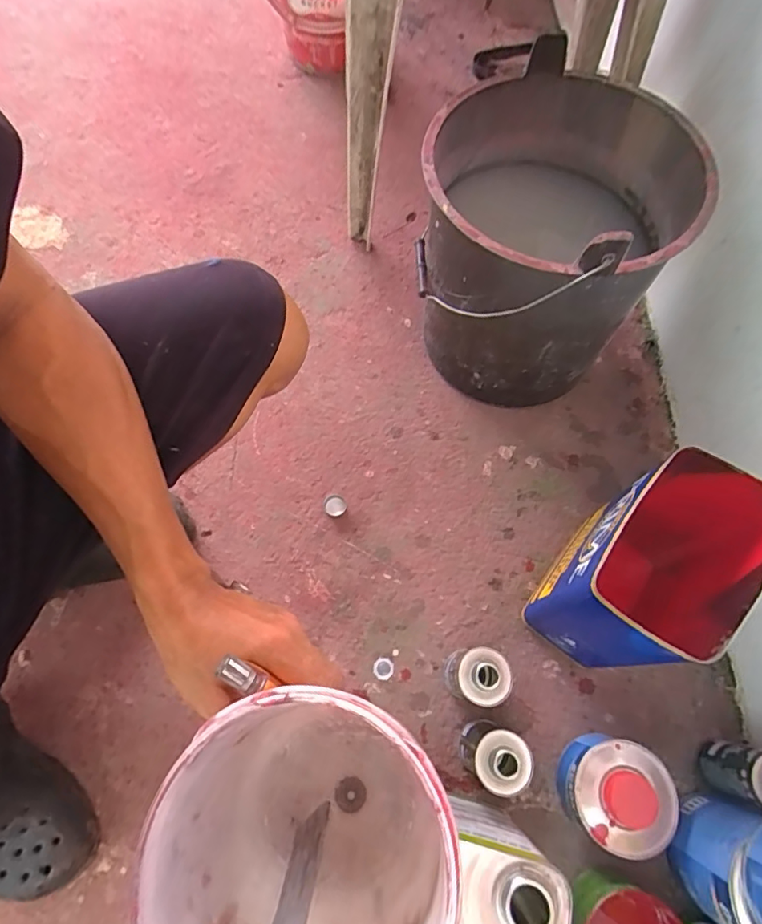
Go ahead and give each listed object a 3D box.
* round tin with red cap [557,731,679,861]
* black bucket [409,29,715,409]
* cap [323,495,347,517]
[{"bbox_3d":[0.242,0.340,0.529,0.096,0.073,0.096,0,68,0],"label":"round tin with red cap"},{"bbox_3d":[0.192,-0.265,0.646,0.279,0.306,0.313,6,67,1],"label":"black bucket"},{"bbox_3d":[-0.061,0.058,0.680,0.028,0.008,0.030,0,68,0],"label":"cap"}]

